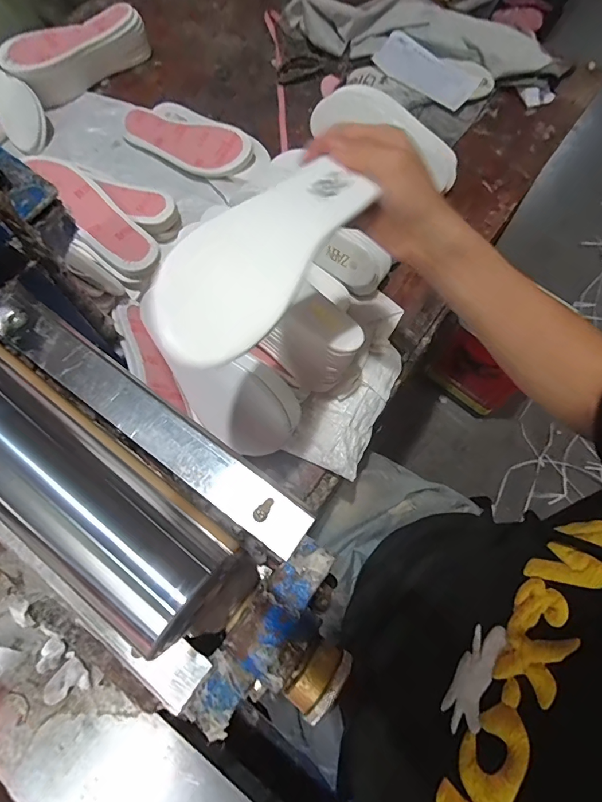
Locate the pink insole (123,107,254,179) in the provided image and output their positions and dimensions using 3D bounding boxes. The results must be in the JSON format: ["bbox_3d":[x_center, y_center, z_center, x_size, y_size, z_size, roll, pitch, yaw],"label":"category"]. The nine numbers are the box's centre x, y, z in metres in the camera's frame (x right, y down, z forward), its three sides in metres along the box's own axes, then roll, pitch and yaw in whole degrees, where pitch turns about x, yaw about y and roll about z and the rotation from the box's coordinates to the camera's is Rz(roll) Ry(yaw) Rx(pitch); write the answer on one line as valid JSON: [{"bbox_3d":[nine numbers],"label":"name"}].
[{"bbox_3d":[-0.179,-0.408,0.680,0.219,0.042,0.085,24,70,8],"label":"pink insole"}]

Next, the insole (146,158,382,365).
[{"bbox_3d":[-0.029,-0.109,0.306,0.080,0.009,0.196,35,71,-1],"label":"insole"}]

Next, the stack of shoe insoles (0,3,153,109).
[{"bbox_3d":[-0.360,-0.571,0.715,0.235,0.079,0.070,-35,73,-13],"label":"stack of shoe insoles"}]

